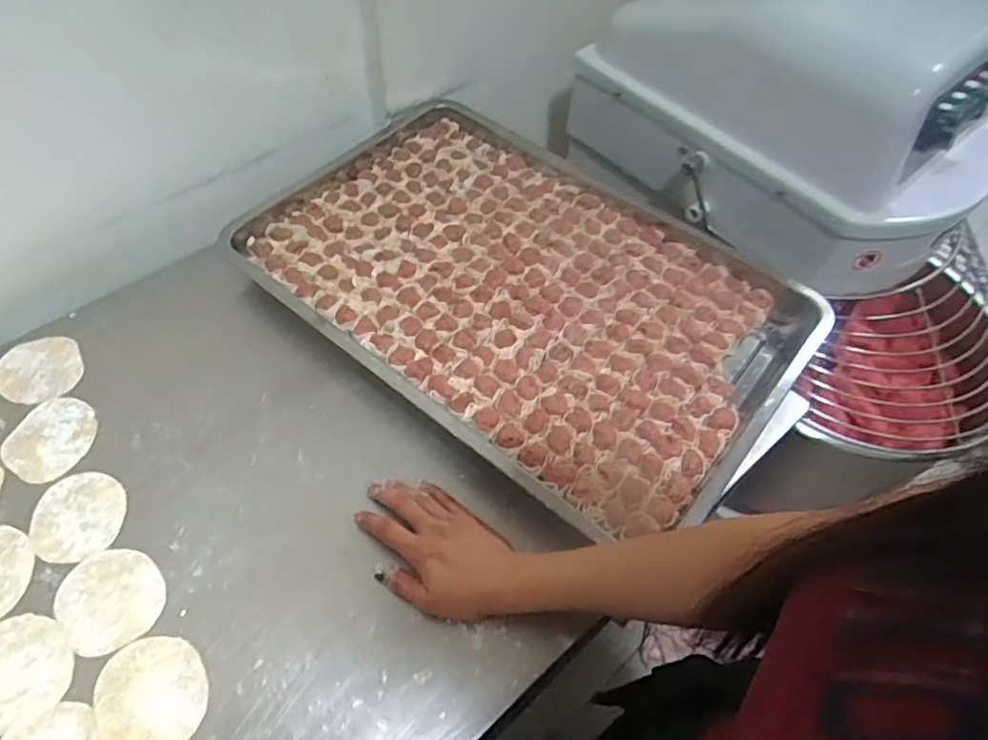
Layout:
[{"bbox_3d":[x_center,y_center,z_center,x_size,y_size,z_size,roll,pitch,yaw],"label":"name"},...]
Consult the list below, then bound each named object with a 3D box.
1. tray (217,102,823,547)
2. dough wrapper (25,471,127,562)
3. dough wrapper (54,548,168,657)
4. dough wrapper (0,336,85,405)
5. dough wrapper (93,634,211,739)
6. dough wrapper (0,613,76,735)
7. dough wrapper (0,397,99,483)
[{"bbox_3d":[0.022,-0.098,0.700,0.600,0.040,0.389,35,60,19],"label":"tray"},{"bbox_3d":[-0.372,0.131,0.556,0.078,0.005,0.078,2,55,-3],"label":"dough wrapper"},{"bbox_3d":[-0.318,0.189,0.517,0.076,0.004,0.084,-36,65,-25],"label":"dough wrapper"},{"bbox_3d":[-0.469,-0.001,0.643,0.081,0.004,0.080,0,57,-1],"label":"dough wrapper"},{"bbox_3d":[-0.264,0.248,0.478,0.078,0.004,0.085,2,55,-3],"label":"dough wrapper"},{"bbox_3d":[-0.374,0.234,0.485,0.078,0.004,0.081,2,55,-3],"label":"dough wrapper"},{"bbox_3d":[-0.426,0.065,0.597,0.079,0.004,0.085,2,55,-3],"label":"dough wrapper"}]

